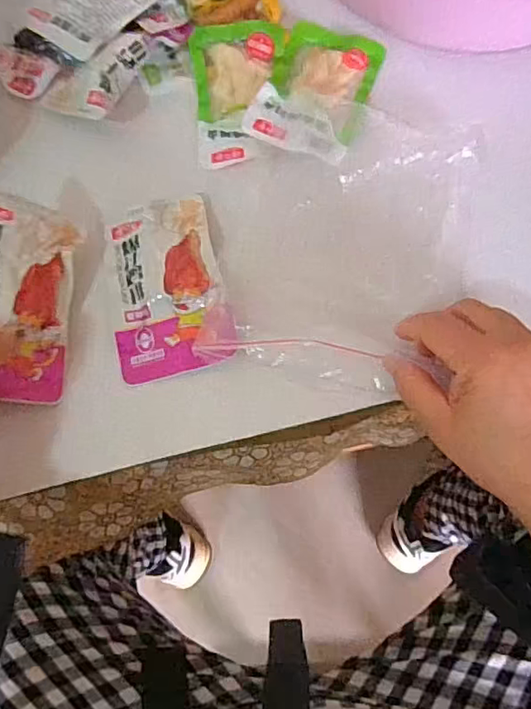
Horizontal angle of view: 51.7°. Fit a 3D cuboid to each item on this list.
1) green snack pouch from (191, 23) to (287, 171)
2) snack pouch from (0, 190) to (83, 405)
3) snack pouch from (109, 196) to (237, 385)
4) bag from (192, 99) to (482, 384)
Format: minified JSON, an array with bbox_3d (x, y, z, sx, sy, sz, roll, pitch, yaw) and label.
[{"bbox_3d":[-0.020,-0.216,0.441,0.075,0.018,0.142,-4,68,1],"label":"green snack pouch"},{"bbox_3d":[-0.164,-0.040,0.353,0.076,0.016,0.137,10,75,-29],"label":"snack pouch"},{"bbox_3d":[-0.069,-0.049,0.380,0.077,0.014,0.131,-12,68,-2],"label":"snack pouch"},{"bbox_3d":[0.053,-0.085,0.388,0.173,0.016,0.216,7,69,6],"label":"bag"}]

